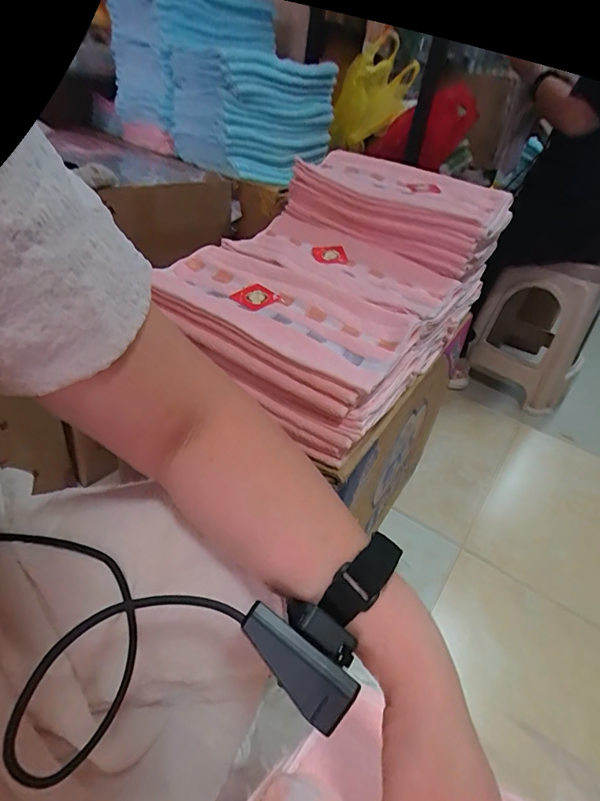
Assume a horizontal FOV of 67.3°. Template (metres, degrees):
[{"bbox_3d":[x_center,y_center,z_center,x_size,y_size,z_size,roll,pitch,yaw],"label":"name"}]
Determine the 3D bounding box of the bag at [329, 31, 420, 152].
[{"bbox_3d":[0.207,-0.872,1.298,0.213,0.280,0.247,10,35,3],"label":"bag"}]

